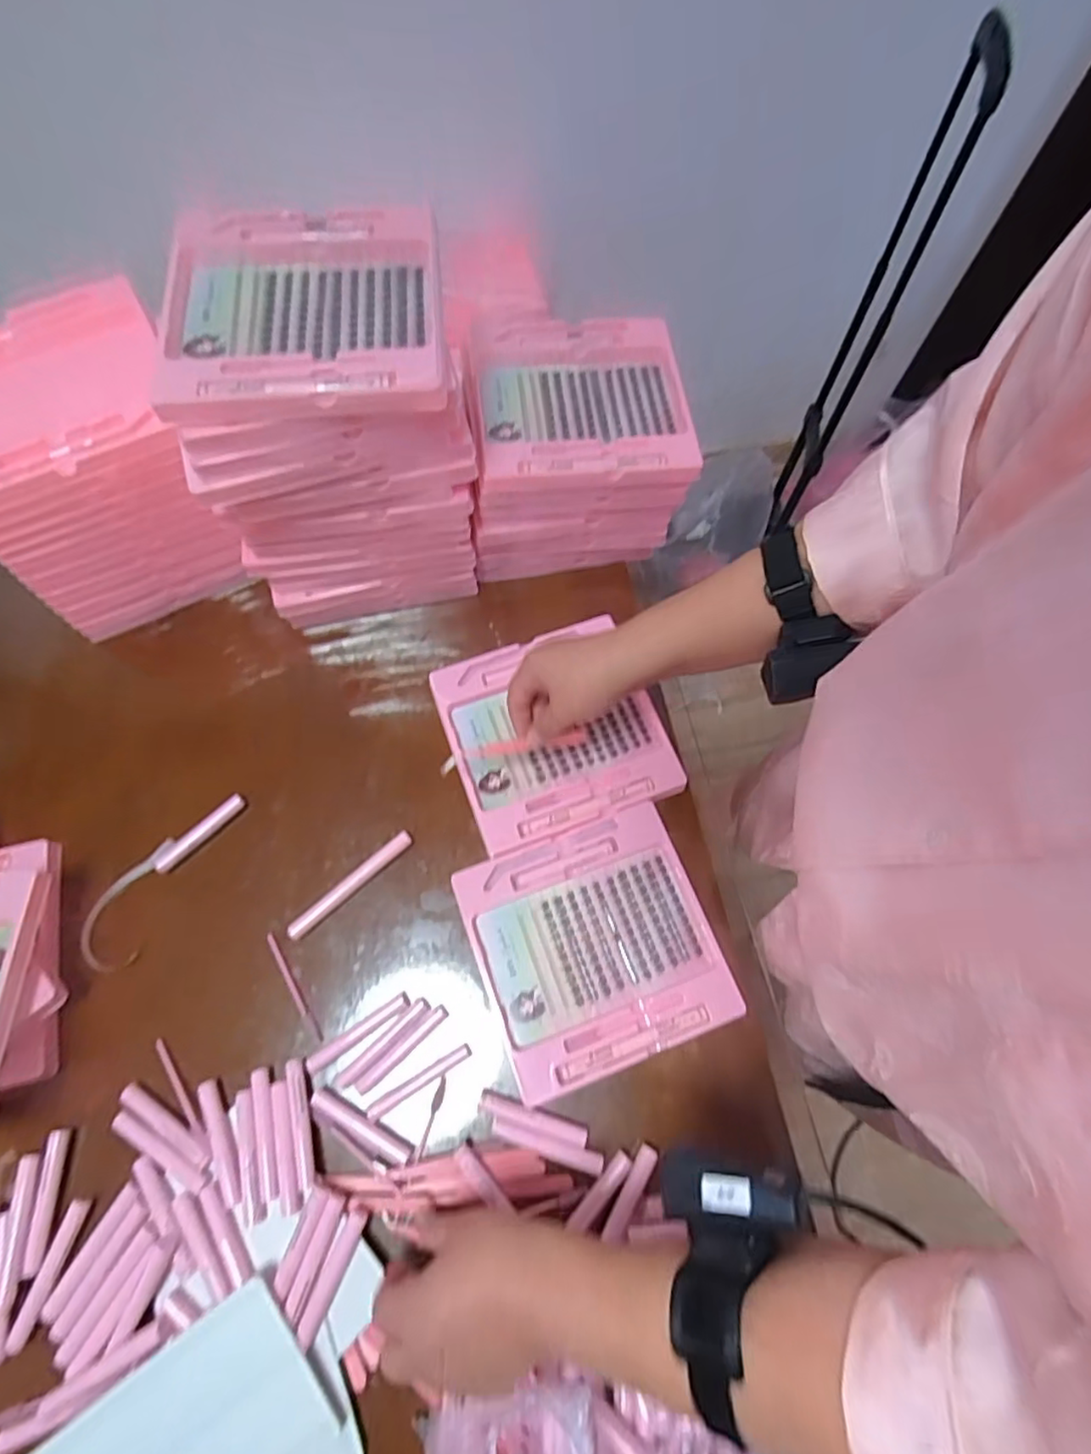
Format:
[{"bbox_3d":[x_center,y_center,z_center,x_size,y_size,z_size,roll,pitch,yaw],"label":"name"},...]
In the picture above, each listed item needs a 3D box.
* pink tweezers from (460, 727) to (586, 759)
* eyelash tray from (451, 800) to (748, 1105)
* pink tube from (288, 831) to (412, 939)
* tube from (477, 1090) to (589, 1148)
[{"bbox_3d":[-0.017,0.016,0.549,0.109,0.019,0.011,-6,69,-14],"label":"pink tweezers"},{"bbox_3d":[0.041,0.179,0.537,0.192,0.016,0.187,-20,70,-8],"label":"eyelash tray"},{"bbox_3d":[-0.168,0.137,0.555,0.126,0.016,0.014,-40,75,-14],"label":"pink tube"},{"bbox_3d":[-0.009,0.299,0.489,0.085,0.016,0.014,18,70,6],"label":"tube"}]

